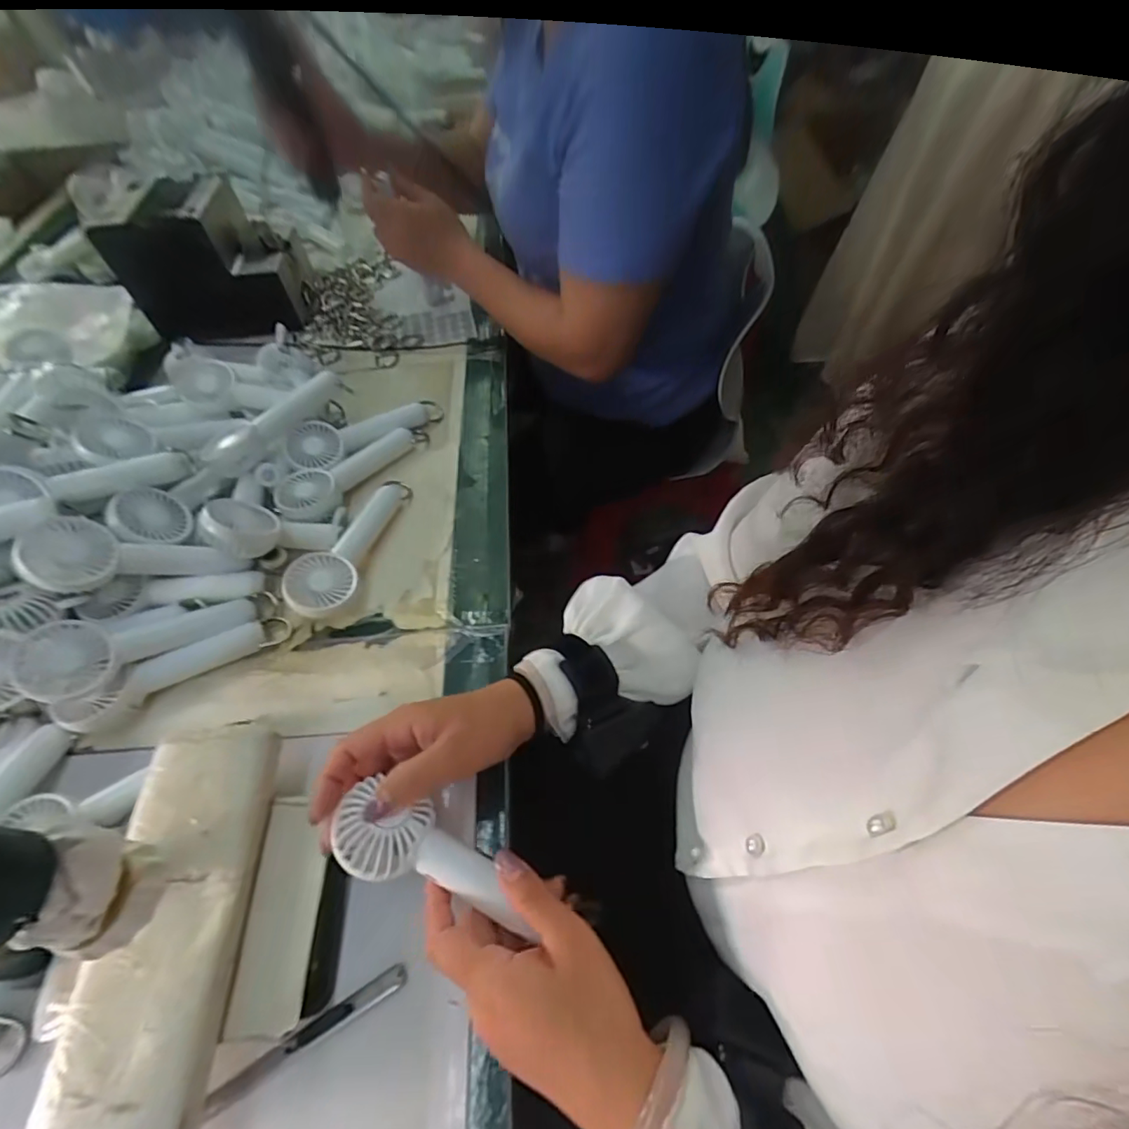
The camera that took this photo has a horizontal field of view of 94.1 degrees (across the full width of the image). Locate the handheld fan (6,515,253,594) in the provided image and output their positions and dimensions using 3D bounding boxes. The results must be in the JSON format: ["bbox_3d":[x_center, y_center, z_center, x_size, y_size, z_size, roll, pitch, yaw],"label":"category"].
[{"bbox_3d":[-0.344,-0.007,0.429,0.143,0.029,0.065,7,46,-38],"label":"handheld fan"}]

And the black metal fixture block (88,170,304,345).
[{"bbox_3d":[-0.436,-0.378,0.652,0.175,0.146,0.113,-8,56,0],"label":"black metal fixture block"}]

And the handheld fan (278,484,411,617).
[{"bbox_3d":[-0.194,-0.023,0.477,0.052,0.040,0.164,6,57,9],"label":"handheld fan"}]

